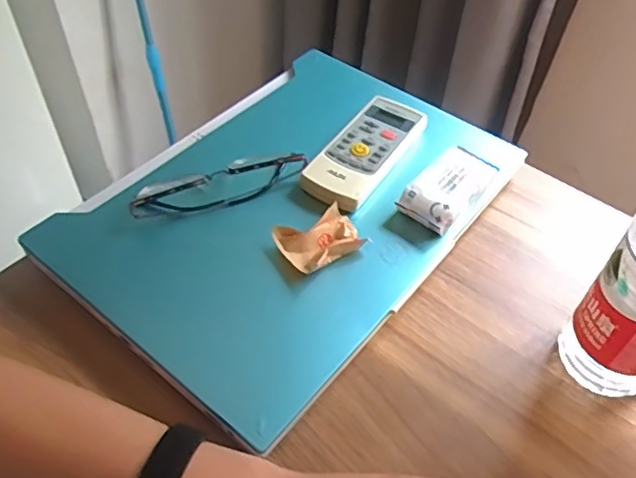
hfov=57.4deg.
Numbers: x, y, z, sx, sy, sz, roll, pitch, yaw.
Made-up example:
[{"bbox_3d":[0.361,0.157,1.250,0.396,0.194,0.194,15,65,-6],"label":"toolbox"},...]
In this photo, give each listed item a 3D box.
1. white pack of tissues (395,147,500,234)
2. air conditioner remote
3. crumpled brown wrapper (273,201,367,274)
[{"bbox_3d":[0.107,-0.041,0.473,0.043,0.028,0.084,36,57,25],"label":"white pack of tissues"},{"bbox_3d":[0.043,-0.077,0.505,0.058,0.017,0.139,27,54,19],"label":"air conditioner remote"},{"bbox_3d":[0.001,0.000,0.442,0.059,0.016,0.045,-27,56,-23],"label":"crumpled brown wrapper"}]

